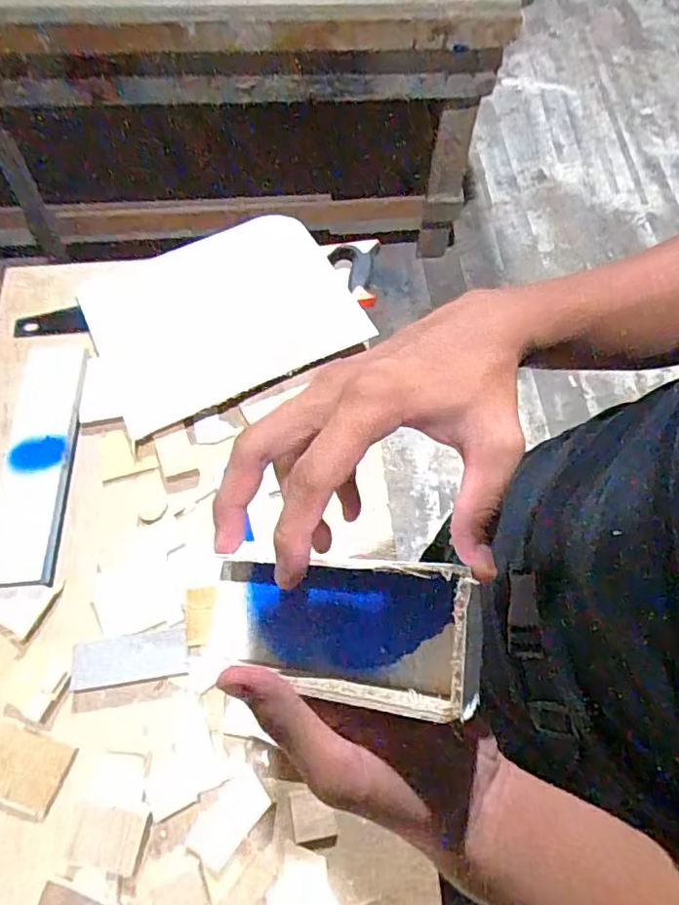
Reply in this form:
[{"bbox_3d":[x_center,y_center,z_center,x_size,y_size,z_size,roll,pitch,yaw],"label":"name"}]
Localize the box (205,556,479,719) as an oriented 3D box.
[{"bbox_3d":[-0.004,0.077,0.265,0.142,0.034,0.061,-1,58,32],"label":"box"}]

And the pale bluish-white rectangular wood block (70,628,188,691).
[{"bbox_3d":[-0.221,0.217,0.611,0.115,0.008,0.047,-8,64,-8],"label":"pale bluish-white rectangular wood block"}]

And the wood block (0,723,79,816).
[{"bbox_3d":[-0.315,0.316,0.579,0.082,0.009,0.063,17,63,5],"label":"wood block"}]

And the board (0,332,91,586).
[{"bbox_3d":[-0.373,-0.008,0.717,0.088,0.017,0.338,-1,63,-5],"label":"board"}]

